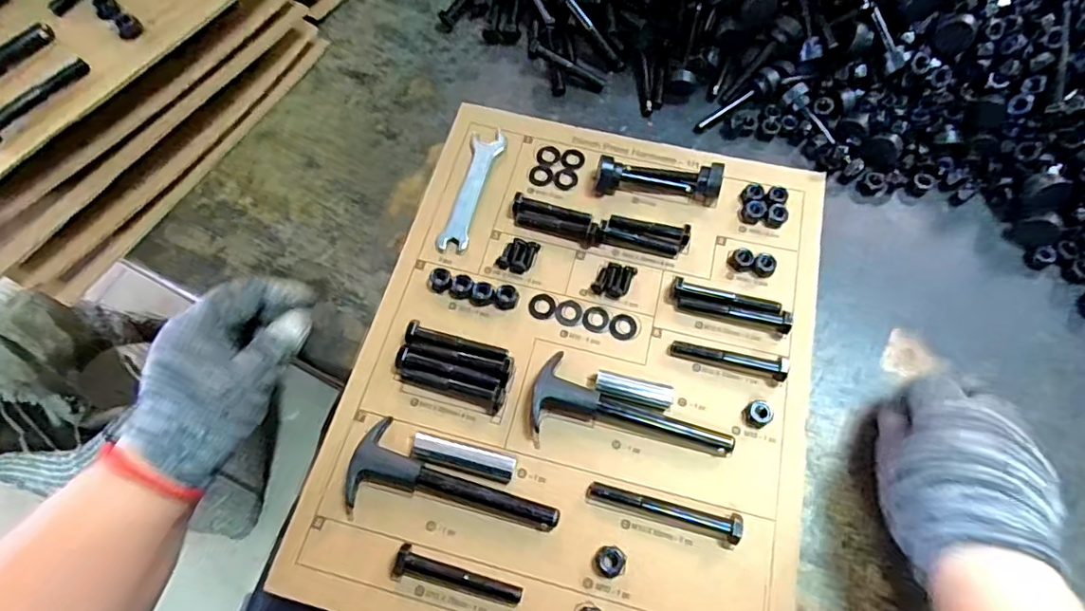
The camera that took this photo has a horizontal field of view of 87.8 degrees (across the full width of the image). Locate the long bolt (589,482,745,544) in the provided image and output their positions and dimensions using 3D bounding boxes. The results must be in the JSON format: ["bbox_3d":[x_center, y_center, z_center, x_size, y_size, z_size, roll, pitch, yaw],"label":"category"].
[{"bbox_3d":[0.075,0.123,0.345,0.094,0.011,0.015,16,68,7],"label":"long bolt"}]

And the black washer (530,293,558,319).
[{"bbox_3d":[0.000,0.000,0.403,0.019,0.004,0.020,9,68,5],"label":"black washer"}]

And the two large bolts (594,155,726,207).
[{"bbox_3d":[0.090,-0.100,0.437,0.095,0.024,0.029,5,67,3],"label":"two large bolts"}]

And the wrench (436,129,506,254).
[{"bbox_3d":[-0.055,-0.091,0.442,0.025,0.004,0.111,12,68,6],"label":"wrench"}]

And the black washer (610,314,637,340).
[{"bbox_3d":[0.057,0.015,0.399,0.020,0.004,0.018,-28,69,-10],"label":"black washer"}]

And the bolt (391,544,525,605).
[{"bbox_3d":[-0.049,0.157,0.325,0.074,0.017,0.016,13,68,7],"label":"bolt"}]

